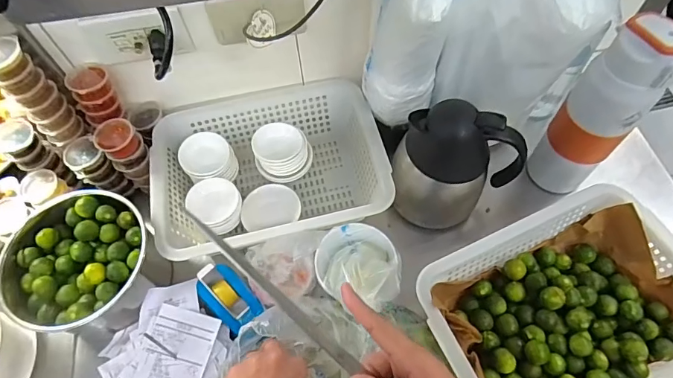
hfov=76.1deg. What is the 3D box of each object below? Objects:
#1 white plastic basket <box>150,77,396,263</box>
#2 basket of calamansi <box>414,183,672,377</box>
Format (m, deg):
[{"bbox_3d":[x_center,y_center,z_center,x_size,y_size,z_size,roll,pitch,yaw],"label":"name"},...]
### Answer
[{"bbox_3d":[-0.097,-0.032,0.645,0.315,0.098,0.243,-13,61,-4],"label":"white plastic basket"},{"bbox_3d":[0.267,0.148,0.508,0.305,0.087,0.219,-20,62,-8],"label":"basket of calamansi"}]

